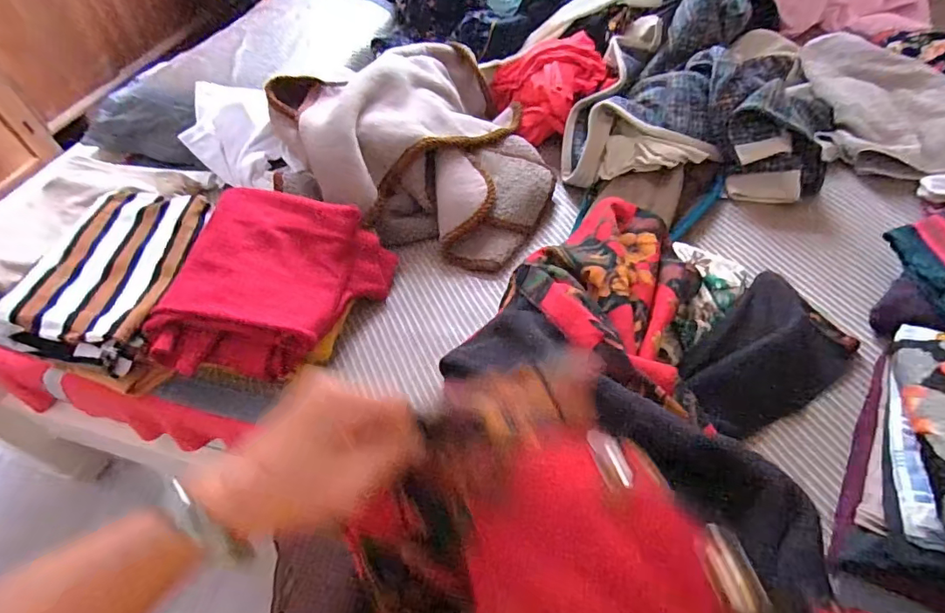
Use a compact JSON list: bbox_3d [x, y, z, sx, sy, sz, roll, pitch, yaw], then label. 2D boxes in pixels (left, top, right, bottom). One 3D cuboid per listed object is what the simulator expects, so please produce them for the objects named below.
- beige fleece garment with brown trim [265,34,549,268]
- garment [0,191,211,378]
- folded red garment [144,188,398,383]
[{"bbox_3d":[-0.078,-0.298,0.822,0.439,0.162,0.427,12,53,14],"label":"beige fleece garment with brown trim"},{"bbox_3d":[-0.462,-0.041,0.650,0.165,0.071,0.249,9,55,-4],"label":"garment"},{"bbox_3d":[-0.246,-0.030,0.621,0.239,0.113,0.228,0,51,5],"label":"folded red garment"}]

